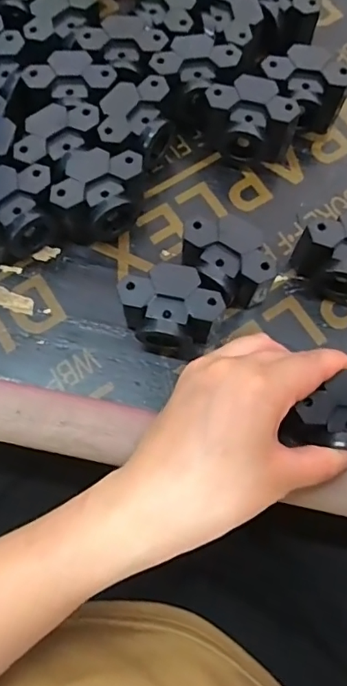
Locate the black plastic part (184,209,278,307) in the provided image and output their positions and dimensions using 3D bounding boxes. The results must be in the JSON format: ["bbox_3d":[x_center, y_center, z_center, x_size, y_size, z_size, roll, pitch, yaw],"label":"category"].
[{"bbox_3d":[0.030,-0.044,0.297,0.055,0.042,0.042,27,73,7],"label":"black plastic part"}]

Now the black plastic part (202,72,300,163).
[{"bbox_3d":[0.050,-0.141,0.329,0.057,0.043,0.037,18,72,5],"label":"black plastic part"}]

